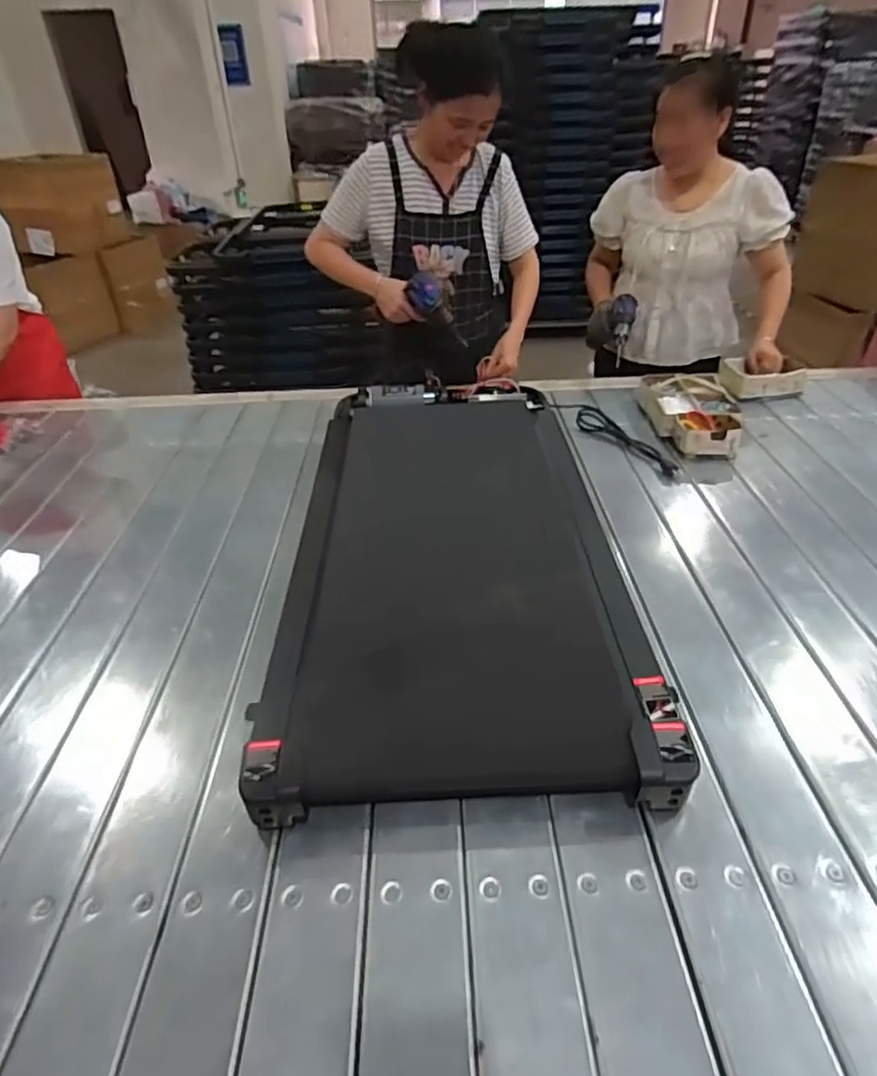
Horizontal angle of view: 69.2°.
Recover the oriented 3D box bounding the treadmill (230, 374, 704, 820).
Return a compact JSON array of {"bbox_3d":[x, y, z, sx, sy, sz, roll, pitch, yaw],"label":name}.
[{"bbox_3d":[0.024,-0.011,1.093,0.497,0.111,1.029,-2,34,0],"label":"treadmill"}]

